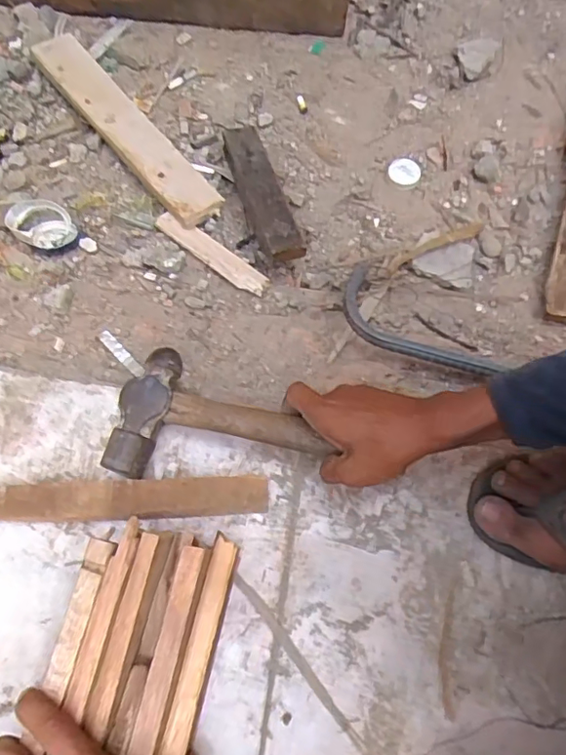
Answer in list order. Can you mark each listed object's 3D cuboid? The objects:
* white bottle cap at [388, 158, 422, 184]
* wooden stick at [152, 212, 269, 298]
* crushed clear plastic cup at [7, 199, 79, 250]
[{"bbox_3d":[0.153,-0.258,0.687,0.040,0.007,0.034,-17,72,-7],"label":"white bottle cap"},{"bbox_3d":[-0.080,-0.146,0.632,0.153,0.012,0.030,38,74,11],"label":"wooden stick"},{"bbox_3d":[-0.278,-0.176,0.626,0.073,0.025,0.056,13,70,3],"label":"crushed clear plastic cup"}]

